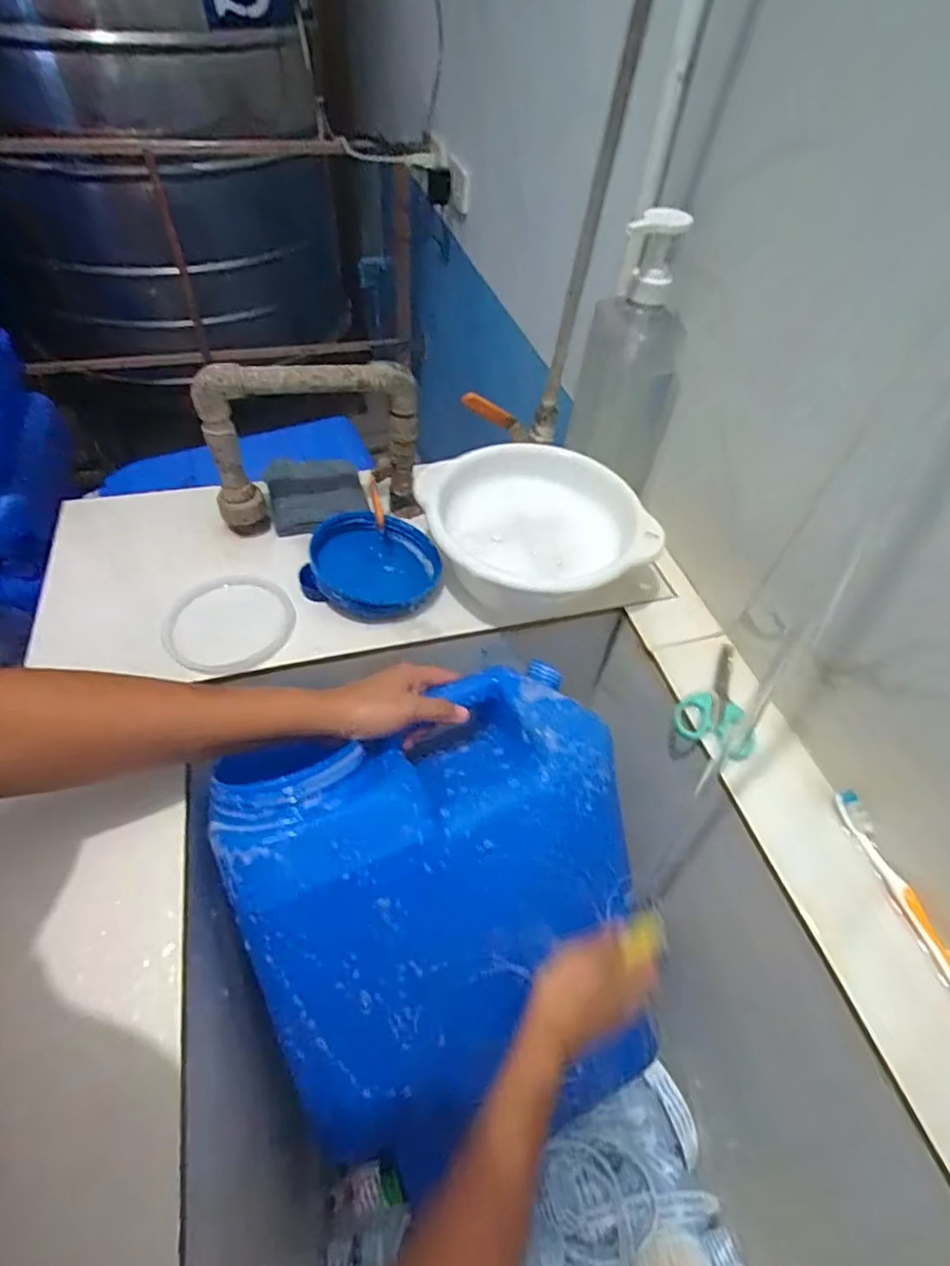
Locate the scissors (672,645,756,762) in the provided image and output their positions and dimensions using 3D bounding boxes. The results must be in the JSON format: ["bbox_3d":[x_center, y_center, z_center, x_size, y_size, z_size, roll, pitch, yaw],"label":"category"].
[{"bbox_3d":[0.221,0.053,0.509,0.066,0.006,0.119,25,54,14],"label":"scissors"}]

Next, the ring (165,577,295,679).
[{"bbox_3d":[-0.224,-0.009,0.525,0.116,0.008,0.107,3,52,-3],"label":"ring"}]

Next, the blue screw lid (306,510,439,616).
[{"bbox_3d":[-0.096,-0.067,0.563,0.120,0.033,0.121,3,52,-3],"label":"blue screw lid"}]

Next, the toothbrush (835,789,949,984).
[{"bbox_3d":[0.313,0.196,0.404,0.015,0.018,0.176,-9,53,-12],"label":"toothbrush"}]

